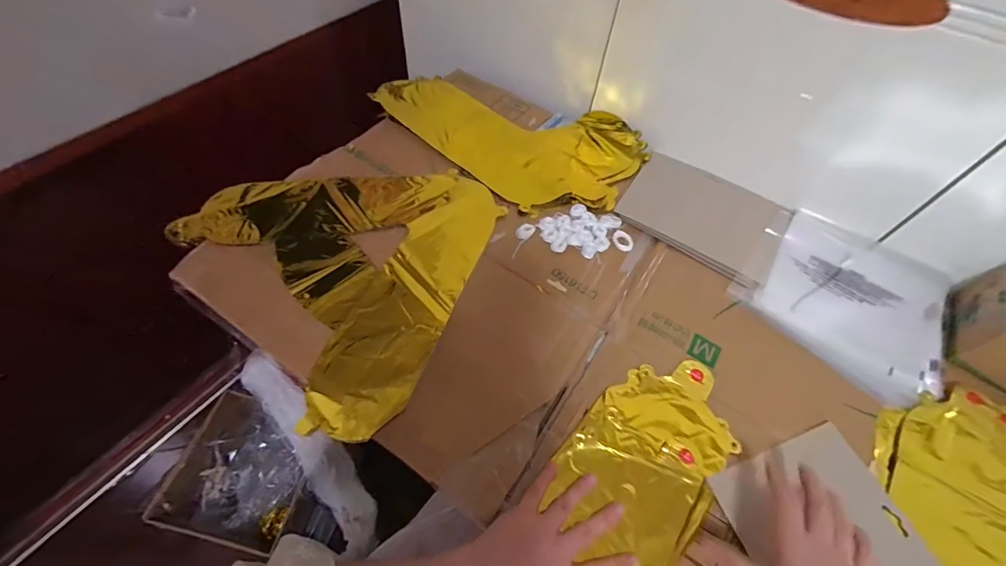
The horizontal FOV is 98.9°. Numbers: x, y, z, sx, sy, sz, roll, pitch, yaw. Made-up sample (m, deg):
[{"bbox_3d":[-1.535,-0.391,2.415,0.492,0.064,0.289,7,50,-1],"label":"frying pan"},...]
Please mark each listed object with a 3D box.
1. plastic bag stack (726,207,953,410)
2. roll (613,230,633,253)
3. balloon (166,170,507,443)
[{"bbox_3d":[0.439,0.017,0.557,0.233,0.029,0.224,38,62,19],"label":"plastic bag stack"},{"bbox_3d":[0.161,-0.056,0.576,0.030,0.005,0.027,33,61,16],"label":"roll"},{"bbox_3d":[-0.224,-0.032,0.543,0.360,0.039,0.356,20,58,8],"label":"balloon"}]

